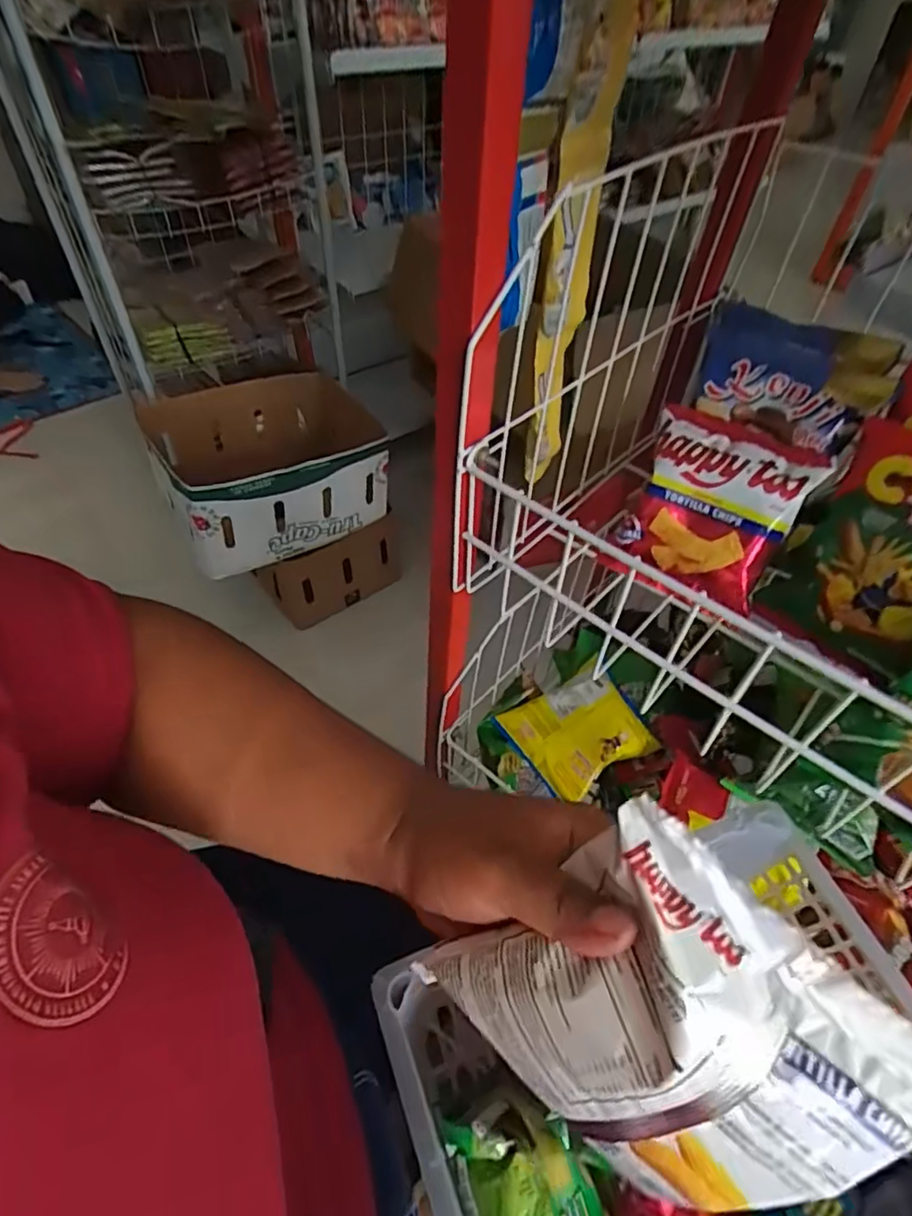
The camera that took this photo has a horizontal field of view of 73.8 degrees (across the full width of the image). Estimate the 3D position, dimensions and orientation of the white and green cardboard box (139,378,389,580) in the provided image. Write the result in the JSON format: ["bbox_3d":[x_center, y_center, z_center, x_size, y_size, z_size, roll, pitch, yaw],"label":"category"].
[{"bbox_3d":[-0.369,-0.324,1.275,0.445,0.211,0.405,-23,54,-20],"label":"white and green cardboard box"}]

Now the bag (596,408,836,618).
[{"bbox_3d":[0.190,-0.071,0.461,0.112,0.129,0.030,27,17,16],"label":"bag"}]

